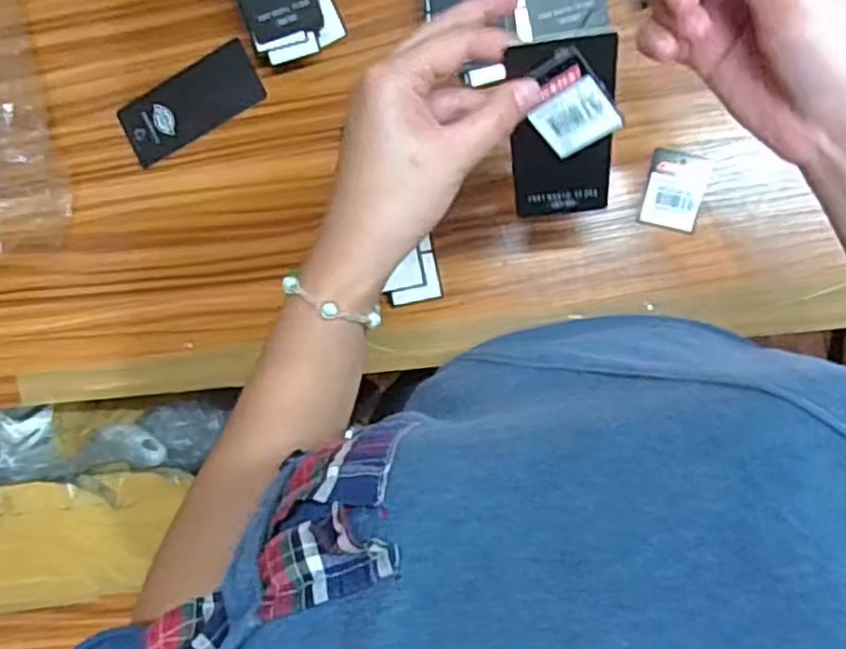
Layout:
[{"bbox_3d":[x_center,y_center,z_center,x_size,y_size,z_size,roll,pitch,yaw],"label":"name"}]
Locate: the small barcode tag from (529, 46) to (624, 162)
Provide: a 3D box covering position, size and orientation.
[{"bbox_3d":[0.068,-0.102,0.332,0.036,0.053,0.004,-24,46,29],"label":"small barcode tag"}]

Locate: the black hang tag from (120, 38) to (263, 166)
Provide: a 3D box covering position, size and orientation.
[{"bbox_3d":[-0.168,-0.160,0.515,0.107,0.005,0.049,-26,89,11],"label":"black hang tag"}]

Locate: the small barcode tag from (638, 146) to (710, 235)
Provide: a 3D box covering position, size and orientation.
[{"bbox_3d":[0.166,-0.089,0.470,0.037,0.004,0.051,13,95,9],"label":"small barcode tag"}]

